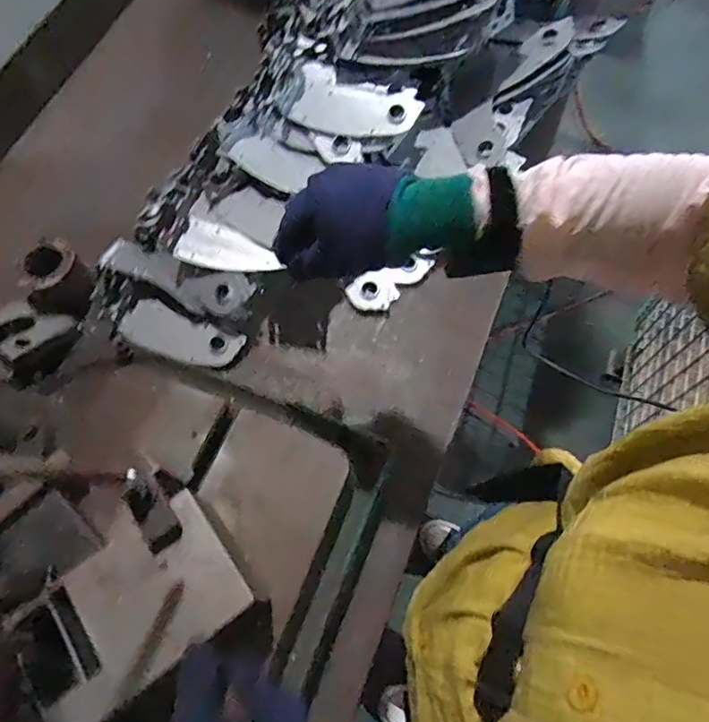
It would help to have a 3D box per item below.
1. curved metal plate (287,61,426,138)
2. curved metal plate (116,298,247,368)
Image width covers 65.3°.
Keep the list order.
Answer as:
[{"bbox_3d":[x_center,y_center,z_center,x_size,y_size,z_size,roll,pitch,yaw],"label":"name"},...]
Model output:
[{"bbox_3d":[0.001,-0.339,0.738,0.166,0.015,0.086,21,91,15],"label":"curved metal plate"},{"bbox_3d":[-0.227,-0.032,0.724,0.163,0.010,0.063,22,99,8],"label":"curved metal plate"}]

